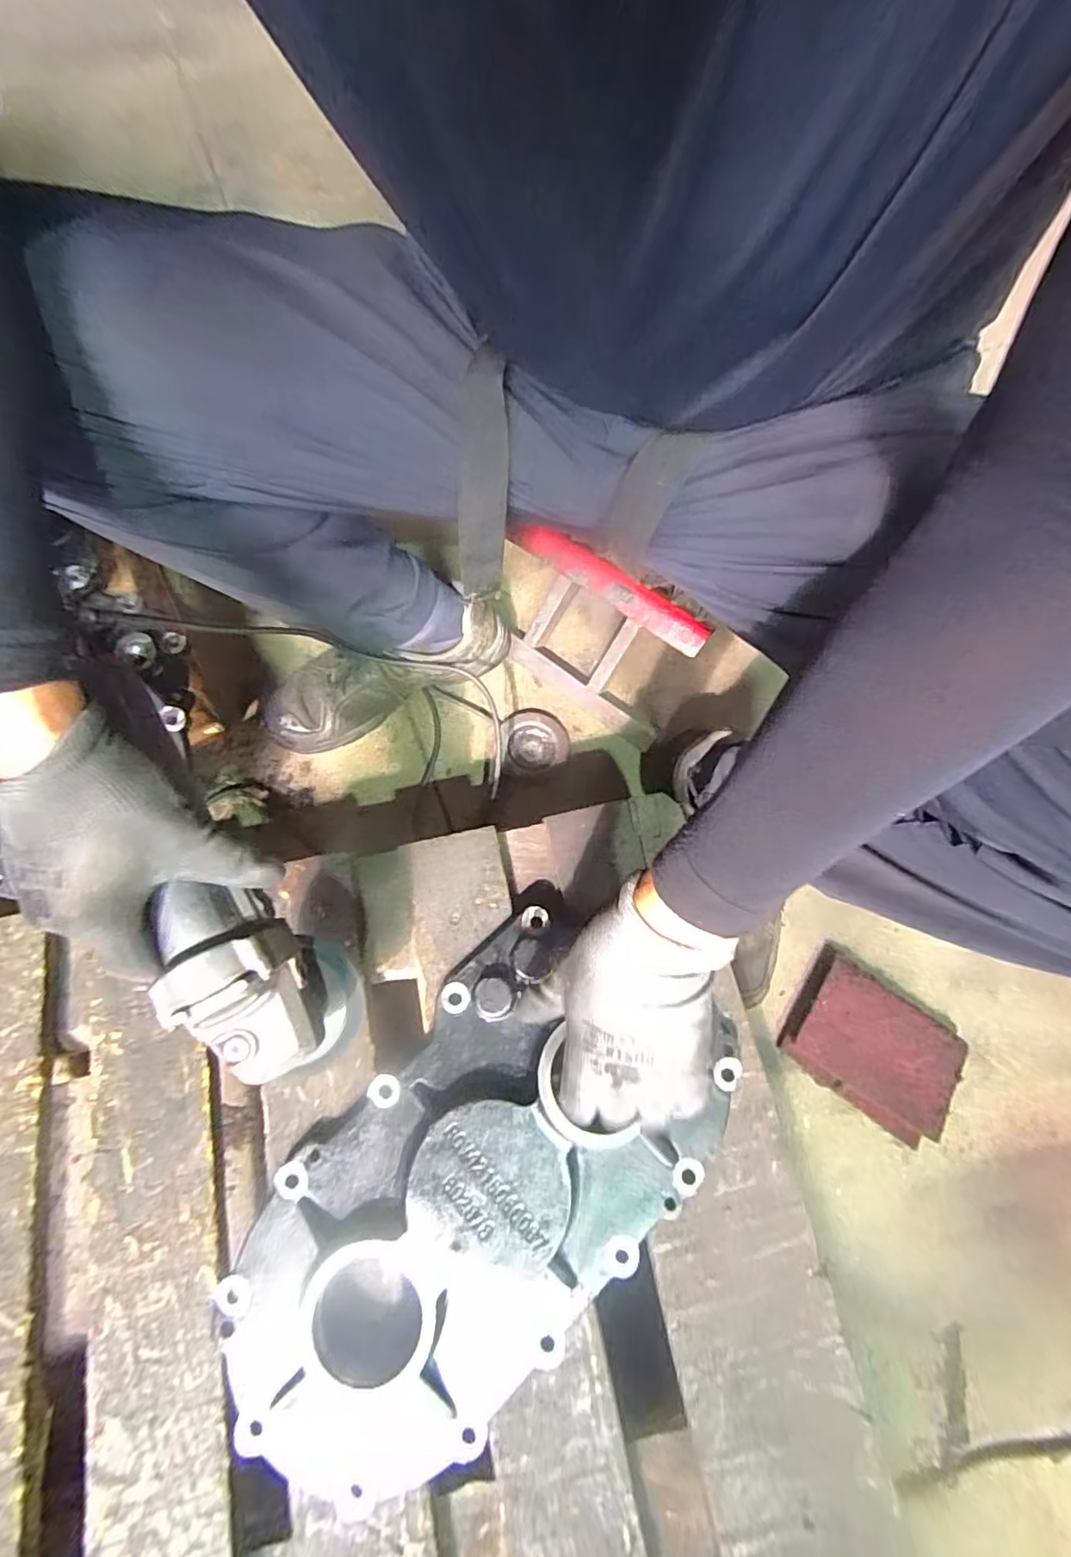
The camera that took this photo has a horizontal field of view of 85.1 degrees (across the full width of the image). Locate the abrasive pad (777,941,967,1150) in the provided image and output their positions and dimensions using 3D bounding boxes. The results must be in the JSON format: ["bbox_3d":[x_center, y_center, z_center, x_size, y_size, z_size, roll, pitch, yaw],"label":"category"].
[{"bbox_3d":[0.344,0.268,0.591,0.154,0.028,0.124,34,73,9],"label":"abrasive pad"}]

